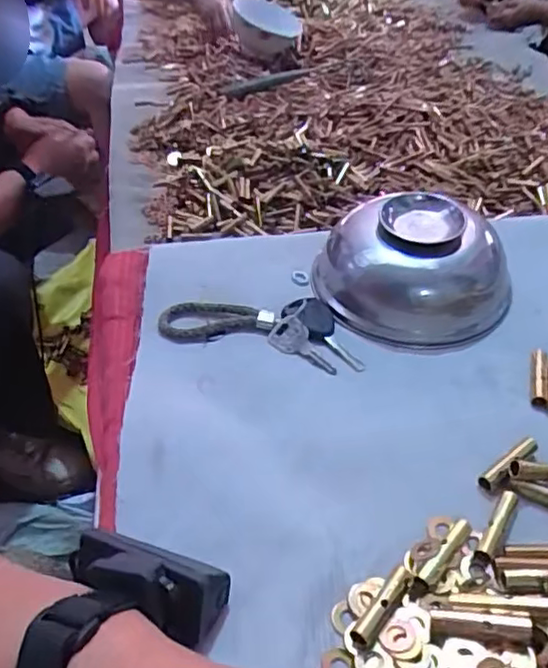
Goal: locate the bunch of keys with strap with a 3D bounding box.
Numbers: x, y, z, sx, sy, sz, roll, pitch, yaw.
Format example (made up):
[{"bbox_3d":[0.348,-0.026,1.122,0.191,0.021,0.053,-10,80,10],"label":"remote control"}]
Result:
[{"bbox_3d":[-0.006,-0.008,0.439,0.135,0.016,0.056,8,45,13],"label":"bunch of keys with strap"}]

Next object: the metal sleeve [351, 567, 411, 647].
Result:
[{"bbox_3d":[0.050,0.126,0.296,0.009,0.012,0.043,24,50,27],"label":"metal sleeve"}]

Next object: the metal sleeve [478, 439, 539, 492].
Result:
[{"bbox_3d":[0.132,0.072,0.355,0.045,0.010,0.008,-31,49,-25],"label":"metal sleeve"}]

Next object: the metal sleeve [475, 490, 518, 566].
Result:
[{"bbox_3d":[0.116,0.099,0.329,0.009,0.006,0.043,22,50,26],"label":"metal sleeve"}]

